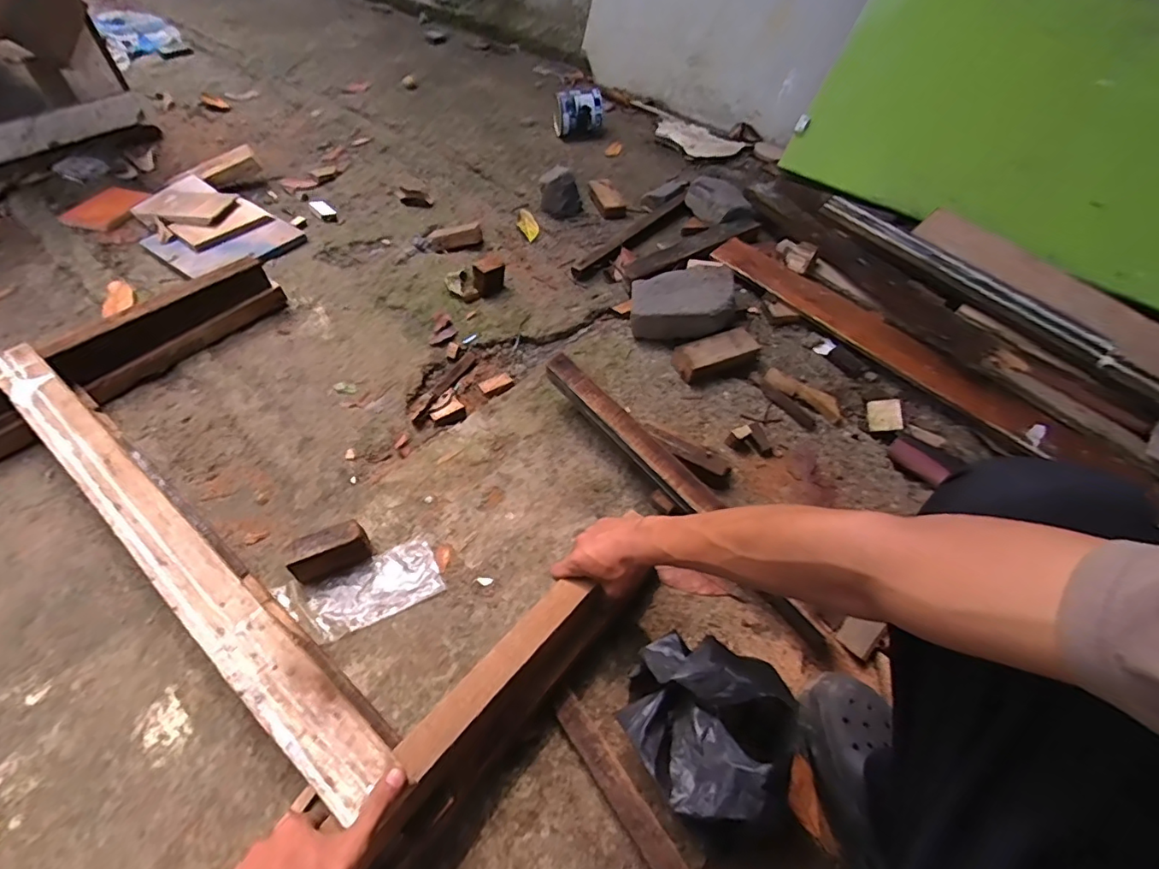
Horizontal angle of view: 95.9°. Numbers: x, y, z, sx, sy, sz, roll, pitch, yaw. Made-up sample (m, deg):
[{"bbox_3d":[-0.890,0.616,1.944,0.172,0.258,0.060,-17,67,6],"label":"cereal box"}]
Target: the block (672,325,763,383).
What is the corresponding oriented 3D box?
[{"bbox_3d":[0.263,-0.156,1.004,0.165,0.053,0.069,-18,56,-15],"label":"block"}]

